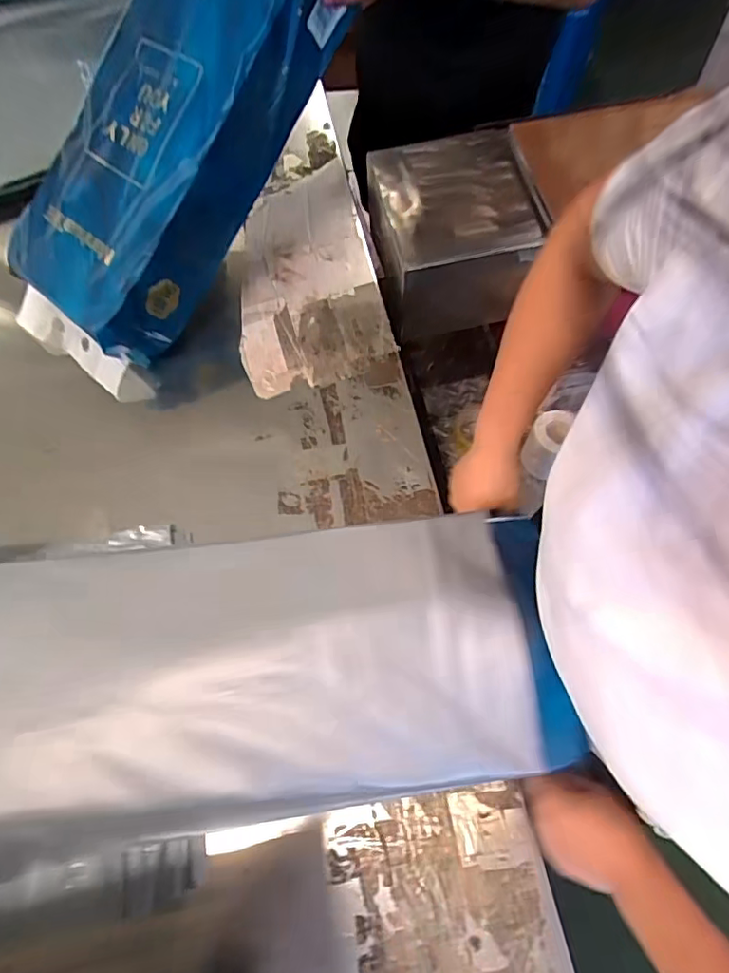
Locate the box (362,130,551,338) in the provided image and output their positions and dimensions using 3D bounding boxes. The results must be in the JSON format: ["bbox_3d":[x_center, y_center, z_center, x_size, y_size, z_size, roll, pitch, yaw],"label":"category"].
[{"bbox_3d":[0.135,-0.394,0.858,0.224,0.162,0.238,-11,67,-2],"label":"box"}]

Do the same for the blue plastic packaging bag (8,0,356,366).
[{"bbox_3d":[-0.229,-0.469,0.694,0.232,0.161,0.585,31,95,13],"label":"blue plastic packaging bag"}]

